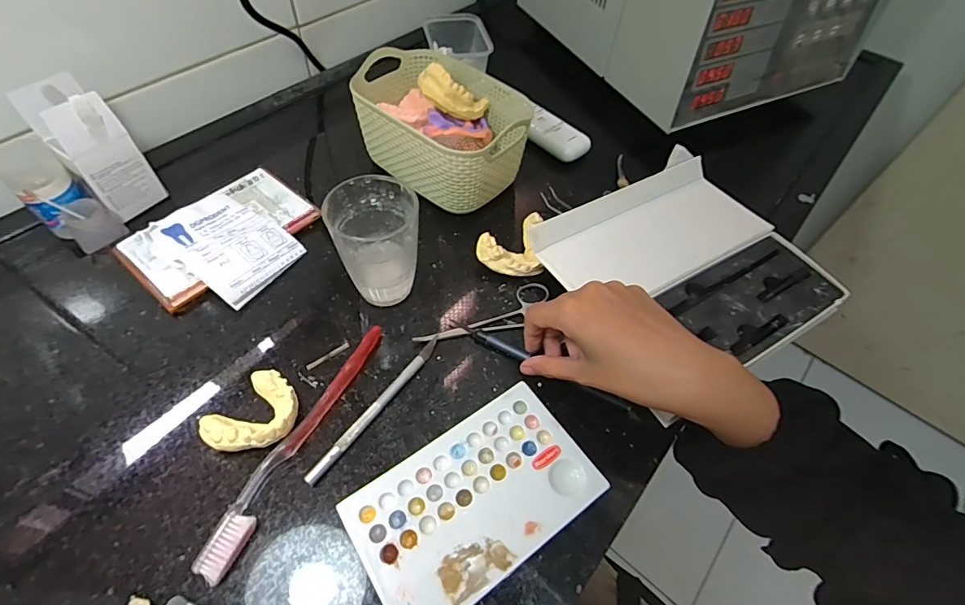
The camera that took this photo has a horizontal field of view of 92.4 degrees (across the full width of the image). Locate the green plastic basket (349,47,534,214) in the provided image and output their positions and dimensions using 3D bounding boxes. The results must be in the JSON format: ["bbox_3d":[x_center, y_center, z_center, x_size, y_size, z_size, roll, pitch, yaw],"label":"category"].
[{"bbox_3d":[-0.043,-0.174,0.466,0.176,0.088,0.115,36,60,21],"label":"green plastic basket"}]

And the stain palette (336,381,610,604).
[{"bbox_3d":[-0.003,0.128,0.303,0.151,0.012,0.093,-30,61,-22],"label":"stain palette"}]

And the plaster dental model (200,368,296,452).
[{"bbox_3d":[-0.157,0.080,0.324,0.051,0.018,0.060,28,58,16],"label":"plaster dental model"}]

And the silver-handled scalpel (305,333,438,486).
[{"bbox_3d":[-0.075,0.075,0.339,0.009,0.007,0.135,31,59,18],"label":"silver-handled scalpel"}]

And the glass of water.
[{"bbox_3d":[-0.080,-0.046,0.372,0.064,0.092,0.060,-28,61,-21],"label":"glass of water"}]

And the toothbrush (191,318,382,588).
[{"bbox_3d":[-0.128,0.091,0.321,0.024,0.012,0.185,21,56,12],"label":"toothbrush"}]

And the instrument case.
[{"bbox_3d":[0.177,-0.032,0.415,0.213,0.035,0.199,-26,60,-20],"label":"instrument case"}]

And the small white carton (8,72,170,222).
[{"bbox_3d":[-0.354,-0.139,0.425,0.057,0.109,0.055,36,60,21],"label":"small white carton"}]

